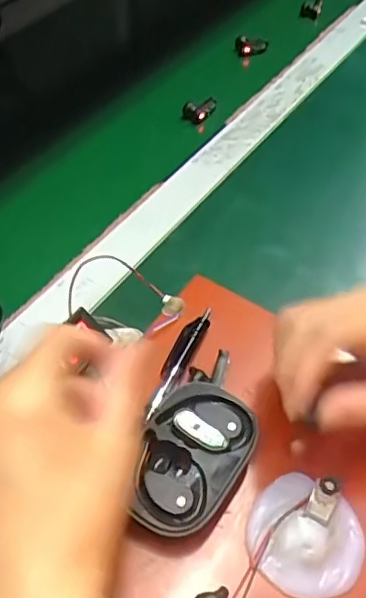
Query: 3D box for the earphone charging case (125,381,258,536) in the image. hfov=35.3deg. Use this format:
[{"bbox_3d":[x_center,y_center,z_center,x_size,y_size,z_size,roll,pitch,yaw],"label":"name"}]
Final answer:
[{"bbox_3d":[0.003,0.090,0.325,0.059,0.035,0.089,26,55,18],"label":"earphone charging case"}]

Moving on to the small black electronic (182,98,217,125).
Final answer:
[{"bbox_3d":[0.016,-0.190,0.581,0.031,0.024,0.024,21,54,13],"label":"small black electronic"}]

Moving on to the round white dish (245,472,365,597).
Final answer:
[{"bbox_3d":[0.067,0.128,0.311,0.061,0.015,0.059,1,52,-2],"label":"round white dish"}]

